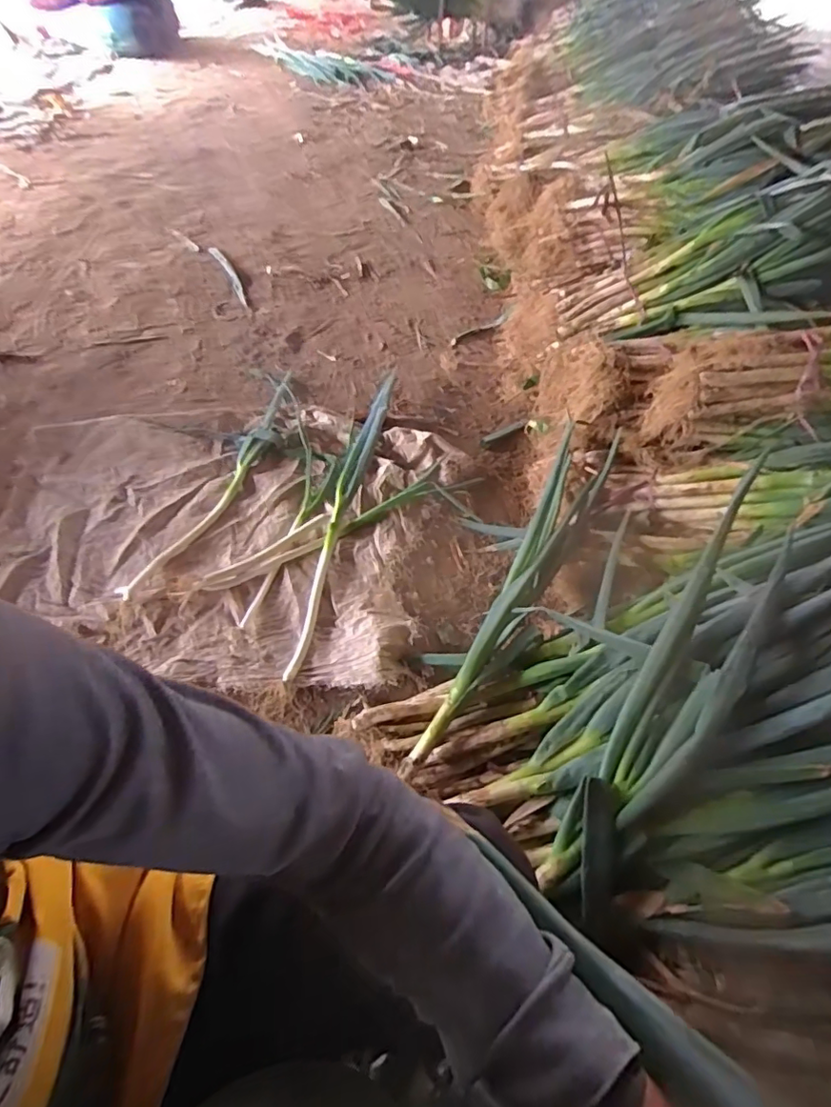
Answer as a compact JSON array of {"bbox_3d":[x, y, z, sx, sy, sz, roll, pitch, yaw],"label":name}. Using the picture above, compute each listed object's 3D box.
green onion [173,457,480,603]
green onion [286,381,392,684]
[{"bbox_3d":[-0.165,-0.061,1.193,0.707,0.047,0.083,-26,59,-23],"label":"green onion"},{"bbox_3d":[-0.158,-0.140,1.246,0.053,0.032,0.918,11,53,3],"label":"green onion"}]

